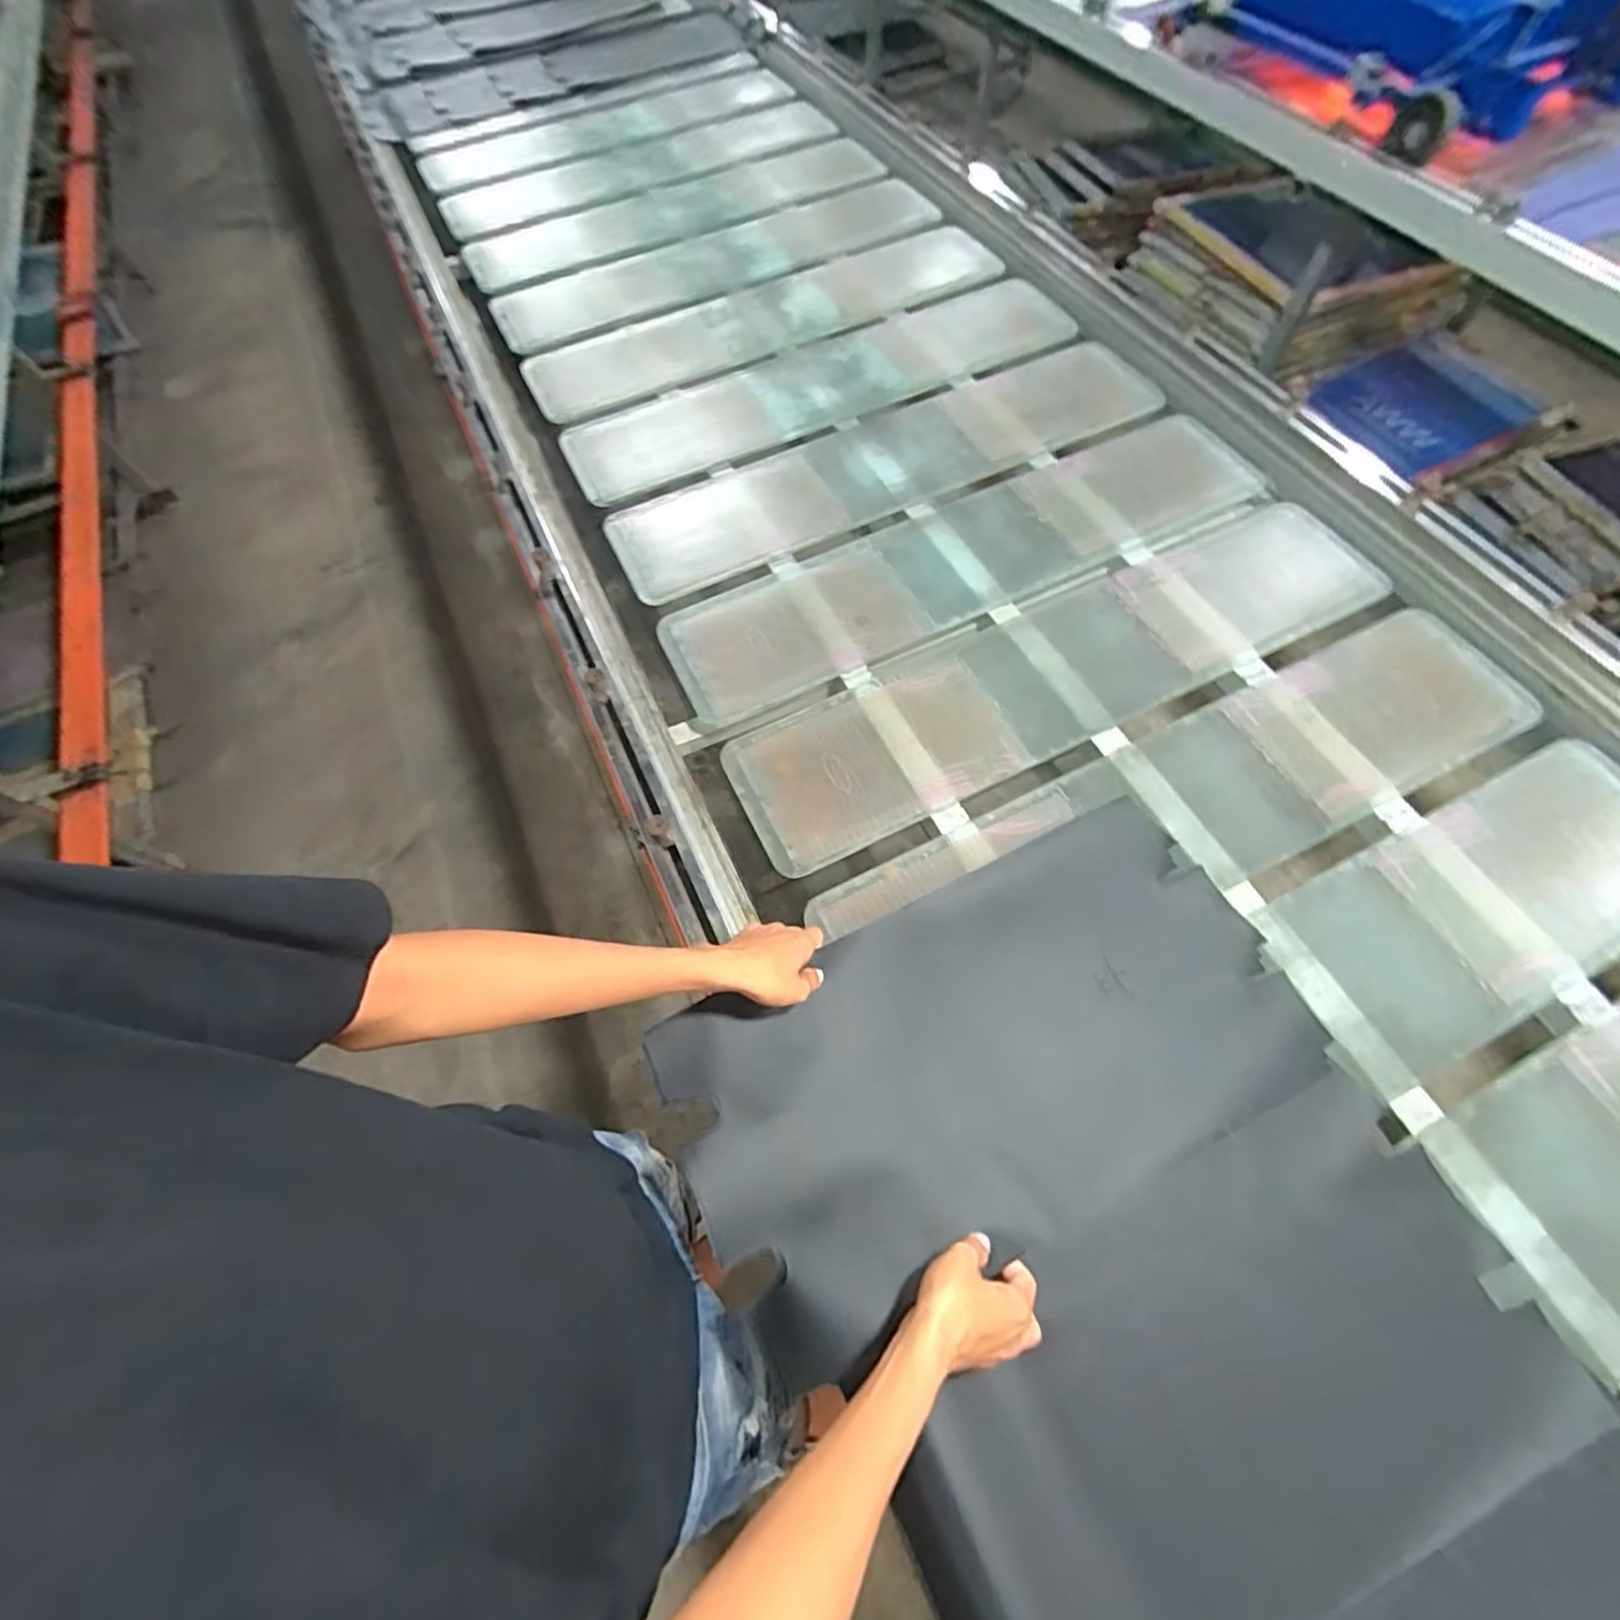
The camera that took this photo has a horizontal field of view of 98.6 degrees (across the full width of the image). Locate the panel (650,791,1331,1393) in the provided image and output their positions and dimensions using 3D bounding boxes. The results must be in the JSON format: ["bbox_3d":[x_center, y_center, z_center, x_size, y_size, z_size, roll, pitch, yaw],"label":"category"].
[{"bbox_3d":[0.171,0.222,0.652,0.561,0.084,0.306,-25,64,-11],"label":"panel"}]

